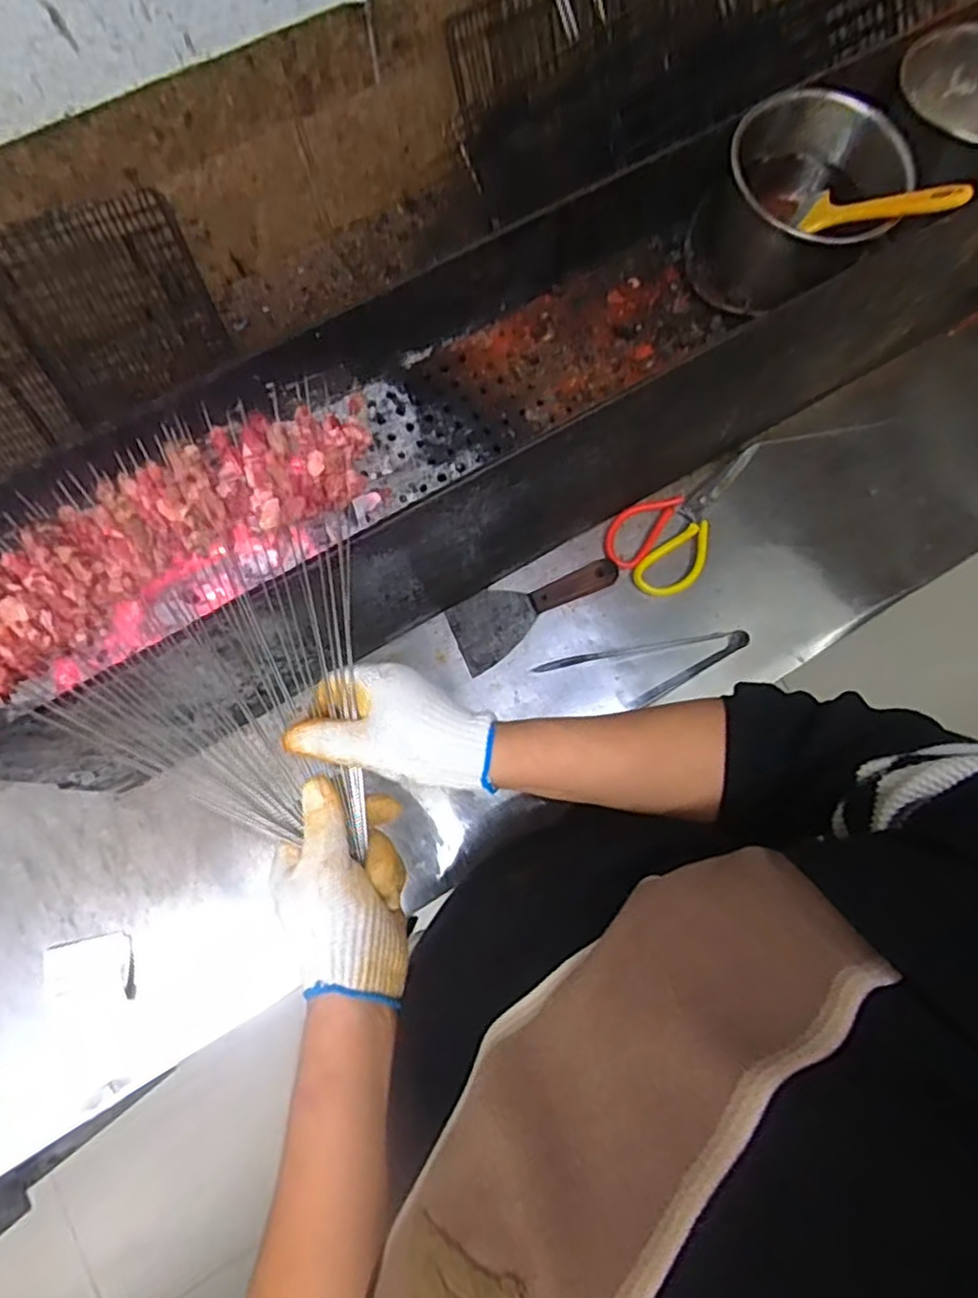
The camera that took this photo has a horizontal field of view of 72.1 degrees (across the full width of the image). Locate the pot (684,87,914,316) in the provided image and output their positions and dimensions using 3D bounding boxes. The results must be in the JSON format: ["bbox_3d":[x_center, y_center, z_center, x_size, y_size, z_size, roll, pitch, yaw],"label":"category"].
[{"bbox_3d":[0.289,-0.416,0.641,0.153,0.113,0.175,44,80,9],"label":"pot"}]

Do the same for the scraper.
[{"bbox_3d":[0.051,-0.052,0.762,0.197,0.014,0.081,-28,78,-7],"label":"scraper"}]

